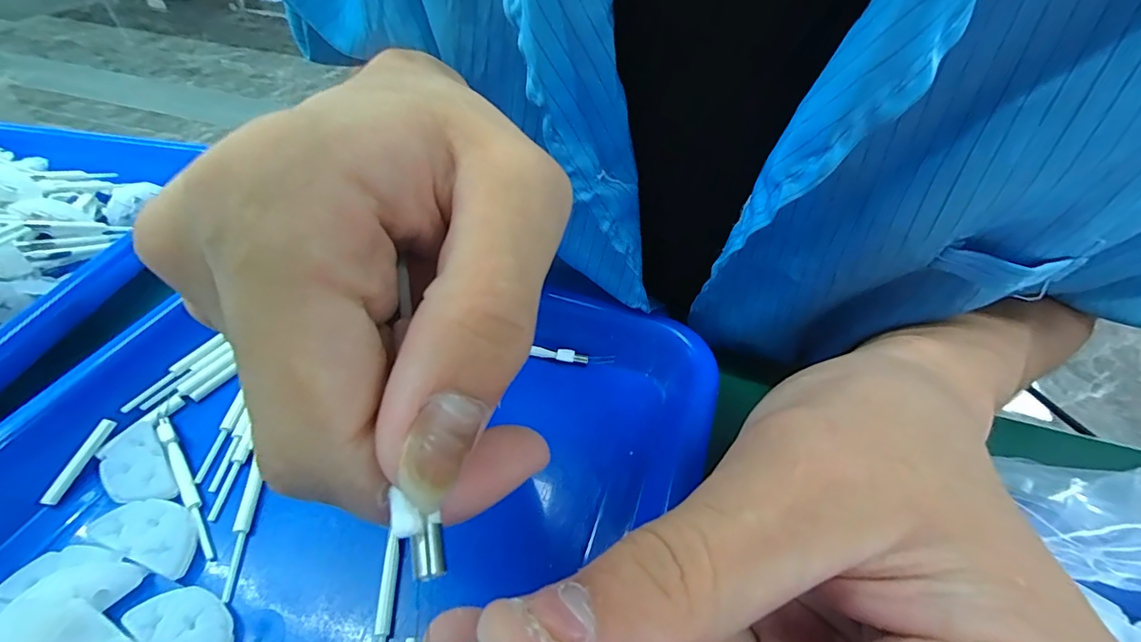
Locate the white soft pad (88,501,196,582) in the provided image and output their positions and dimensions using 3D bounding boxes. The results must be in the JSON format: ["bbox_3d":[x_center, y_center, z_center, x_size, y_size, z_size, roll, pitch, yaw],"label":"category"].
[{"bbox_3d":[-0.150,0.074,0.172,0.037,0.004,0.020,15,49,13],"label":"white soft pad"}]

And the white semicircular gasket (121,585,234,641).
[{"bbox_3d":[-0.121,0.099,0.155,0.037,0.008,0.019,23,51,19],"label":"white semicircular gasket"}]

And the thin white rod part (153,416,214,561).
[{"bbox_3d":[-0.152,0.061,0.189,0.006,0.008,0.073,-33,56,-27],"label":"thin white rod part"}]

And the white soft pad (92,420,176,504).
[{"bbox_3d":[-0.171,0.056,0.190,0.020,0.004,0.040,-35,57,-28],"label":"white soft pad"}]

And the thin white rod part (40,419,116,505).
[{"bbox_3d":[-0.193,0.055,0.189,0.005,0.005,0.033,11,61,9],"label":"thin white rod part"}]

